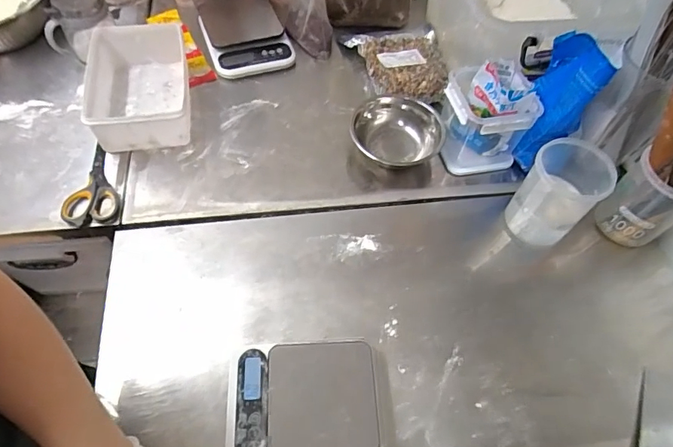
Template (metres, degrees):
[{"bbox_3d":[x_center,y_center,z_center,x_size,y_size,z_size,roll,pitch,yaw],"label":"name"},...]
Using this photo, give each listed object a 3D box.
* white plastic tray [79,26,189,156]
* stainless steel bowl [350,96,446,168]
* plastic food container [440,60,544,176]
[{"bbox_3d":[-0.318,-0.224,0.735,0.139,0.083,0.234,-9,60,-9],"label":"white plastic tray"},{"bbox_3d":[0.096,-0.140,0.717,0.136,0.061,0.131,2,59,-3],"label":"stainless steel bowl"},{"bbox_3d":[0.227,-0.162,0.696,0.122,0.138,0.118,-5,59,-6],"label":"plastic food container"}]

